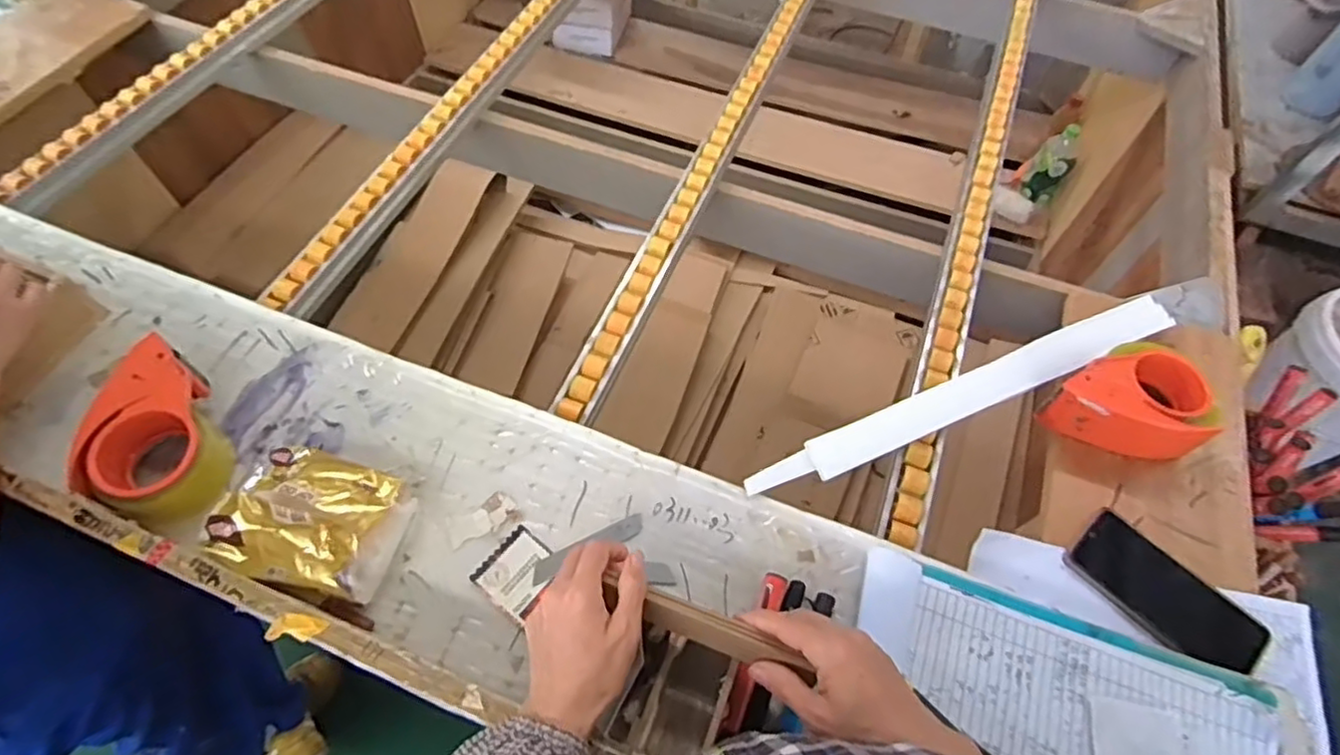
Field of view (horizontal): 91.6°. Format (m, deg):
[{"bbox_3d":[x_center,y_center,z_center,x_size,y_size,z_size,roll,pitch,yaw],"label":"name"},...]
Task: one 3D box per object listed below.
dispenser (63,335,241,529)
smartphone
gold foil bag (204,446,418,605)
[{"bbox_3d":[-0.468,0.054,0.588,0.097,0.071,0.159,-23,62,-16],"label":"dispenser"},{"bbox_3d":[0.464,0.202,0.610,0.085,0.012,0.165,-40,68,-18],"label":"smartphone"},{"bbox_3d":[-0.304,0.119,0.552,0.139,0.053,0.110,18,60,8],"label":"gold foil bag"}]

